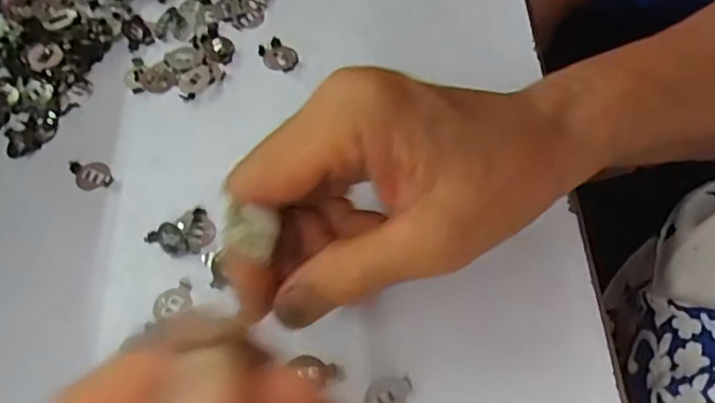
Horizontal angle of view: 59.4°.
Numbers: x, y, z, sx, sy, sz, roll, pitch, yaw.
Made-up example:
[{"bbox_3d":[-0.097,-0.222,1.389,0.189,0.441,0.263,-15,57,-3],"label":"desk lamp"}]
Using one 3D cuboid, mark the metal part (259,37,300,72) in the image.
[{"bbox_3d":[-0.042,-0.078,0.333,0.017,0.004,0.023,-28,64,-14],"label":"metal part"}]

